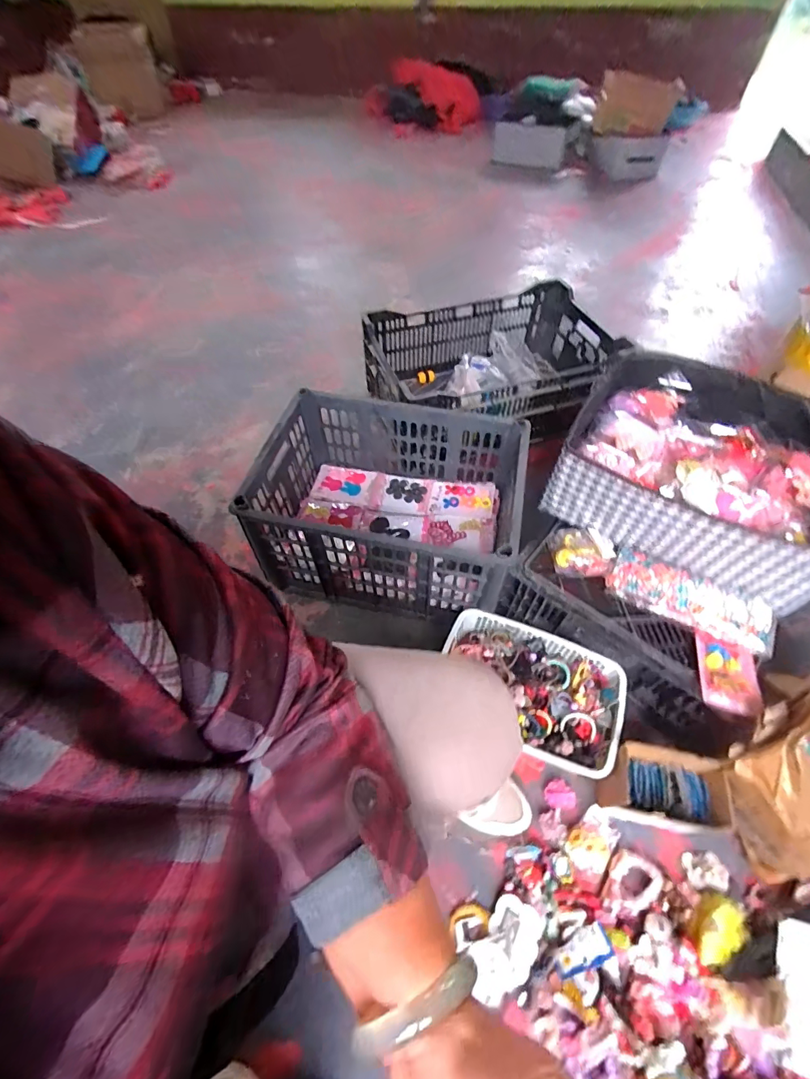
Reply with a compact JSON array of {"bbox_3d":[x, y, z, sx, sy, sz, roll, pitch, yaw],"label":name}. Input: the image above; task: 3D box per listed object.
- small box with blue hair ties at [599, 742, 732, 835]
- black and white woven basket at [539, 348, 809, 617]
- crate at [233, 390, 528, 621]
[{"bbox_3d":[0.382,0.379,0.664,0.157,0.101,0.091,9,55,8],"label":"small box with blue hair ties"},{"bbox_3d":[0.507,-0.112,0.737,0.417,0.145,0.365,33,61,23],"label":"black and white woven basket"},{"bbox_3d":[-0.028,-0.071,0.885,0.465,0.263,0.349,10,55,8],"label":"crate"}]

